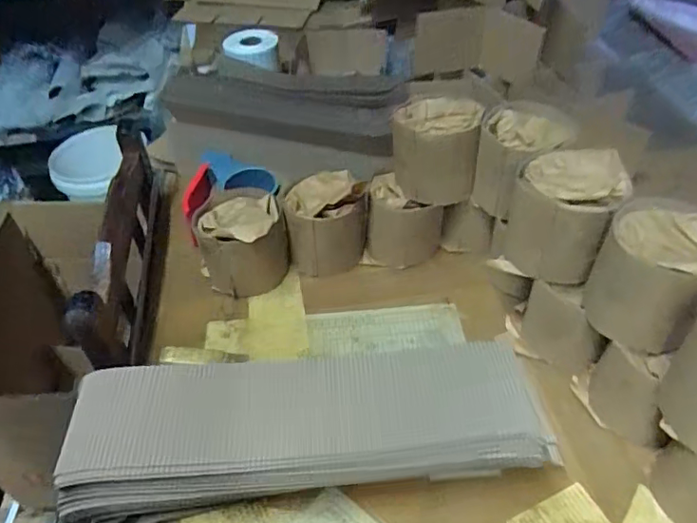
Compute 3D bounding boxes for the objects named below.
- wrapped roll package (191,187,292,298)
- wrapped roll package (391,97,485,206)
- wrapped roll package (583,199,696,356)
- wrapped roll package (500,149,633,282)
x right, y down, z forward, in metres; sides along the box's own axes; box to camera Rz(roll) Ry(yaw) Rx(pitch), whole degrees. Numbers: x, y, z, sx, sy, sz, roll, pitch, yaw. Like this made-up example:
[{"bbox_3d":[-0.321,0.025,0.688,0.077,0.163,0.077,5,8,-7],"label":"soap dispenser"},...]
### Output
[{"bbox_3d":[-0.134,-0.026,0.667,0.107,0.106,0.110,-13,46,-8],"label":"wrapped roll package"},{"bbox_3d":[0.100,-0.135,0.626,0.096,0.099,0.086,2,45,6],"label":"wrapped roll package"},{"bbox_3d":[0.269,0.009,0.472,0.090,0.101,0.090,29,54,29],"label":"wrapped roll package"},{"bbox_3d":[0.211,-0.046,0.530,0.091,0.122,0.088,13,47,16],"label":"wrapped roll package"}]

